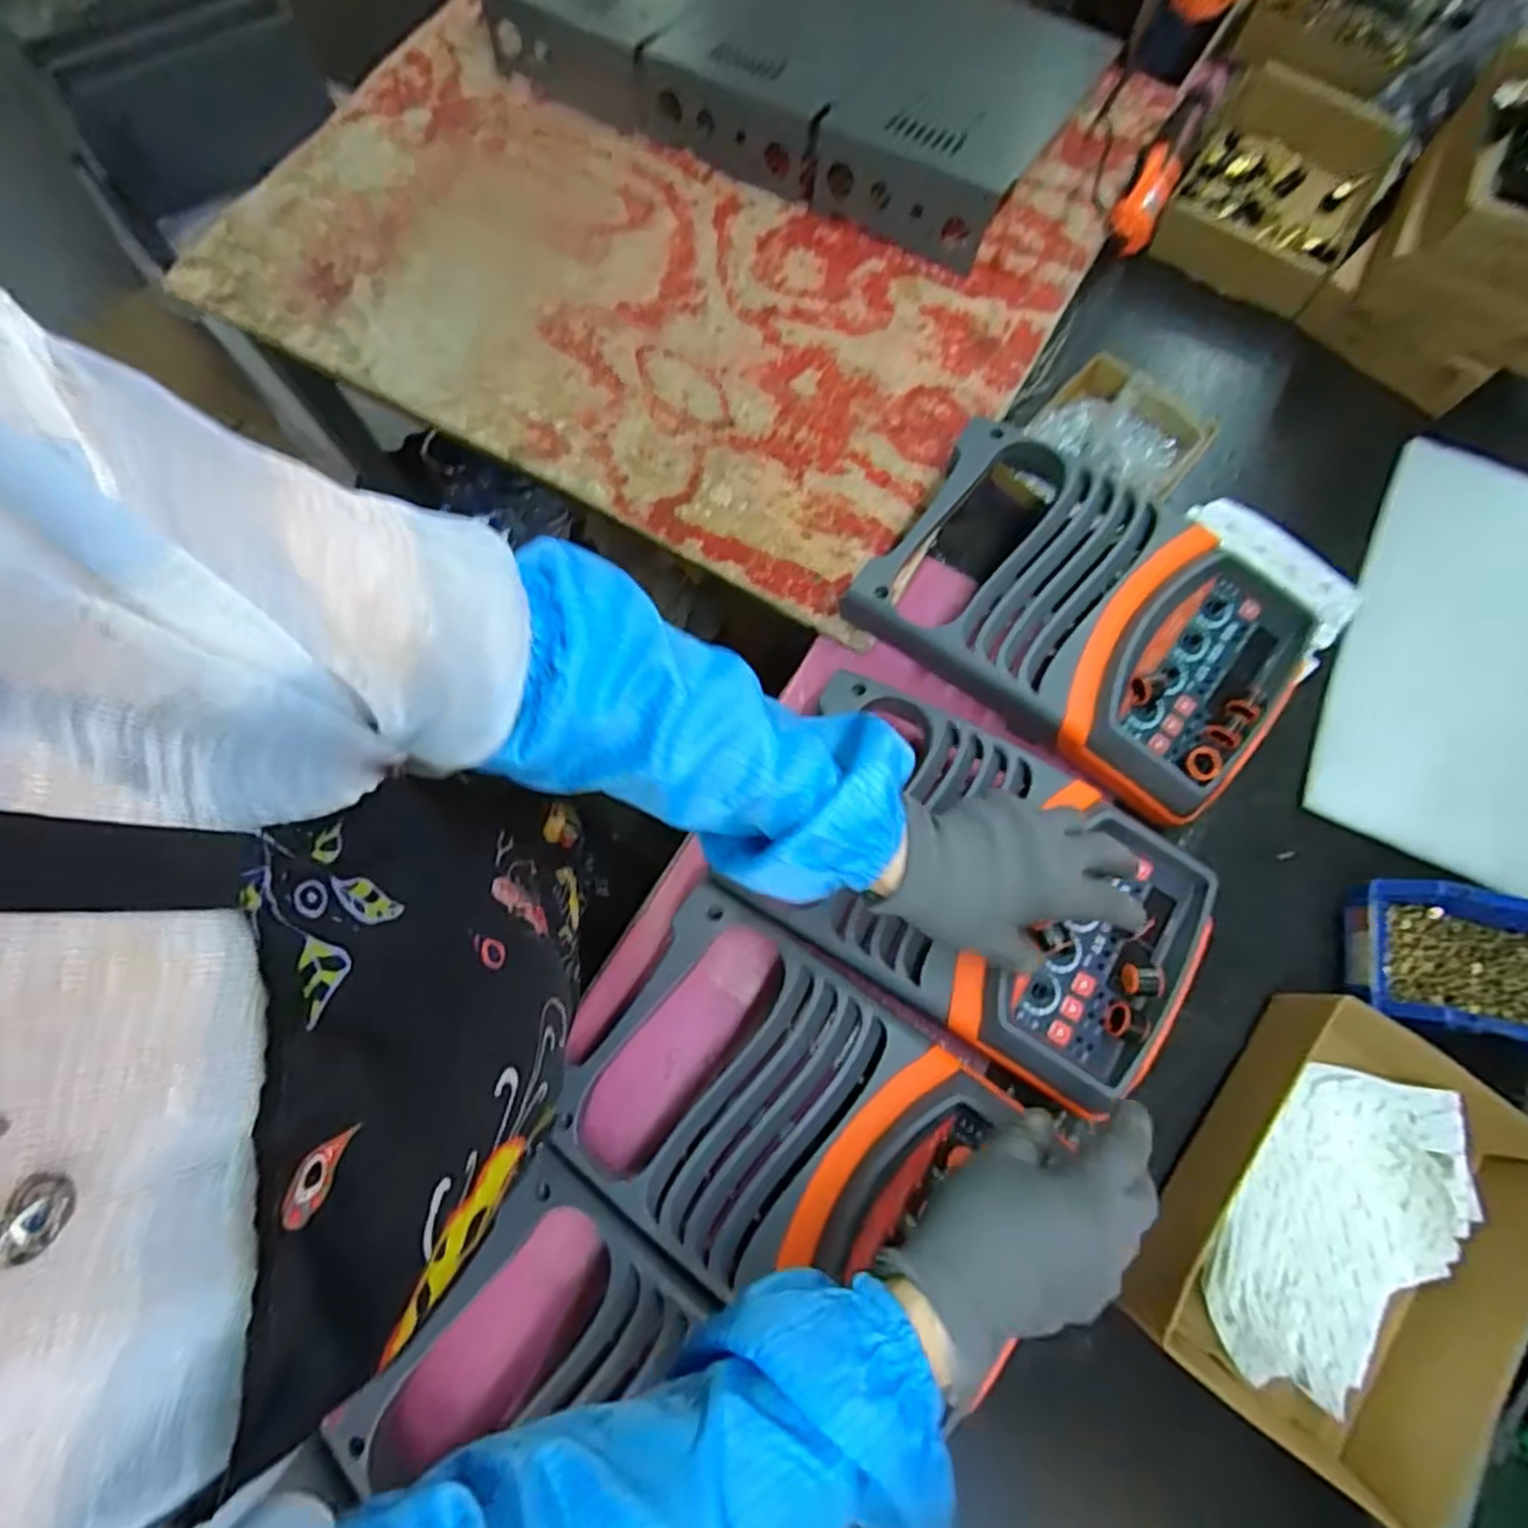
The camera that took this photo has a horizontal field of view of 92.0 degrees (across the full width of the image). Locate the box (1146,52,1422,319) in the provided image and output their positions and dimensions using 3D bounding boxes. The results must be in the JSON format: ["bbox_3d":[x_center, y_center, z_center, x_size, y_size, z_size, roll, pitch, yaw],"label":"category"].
[{"bbox_3d":[0.546,-0.609,0.792,0.184,0.070,0.241,29,74,7],"label":"box"}]

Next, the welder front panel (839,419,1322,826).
[{"bbox_3d":[0.251,-0.116,0.596,0.319,0.099,0.201,38,76,10],"label":"welder front panel"}]

